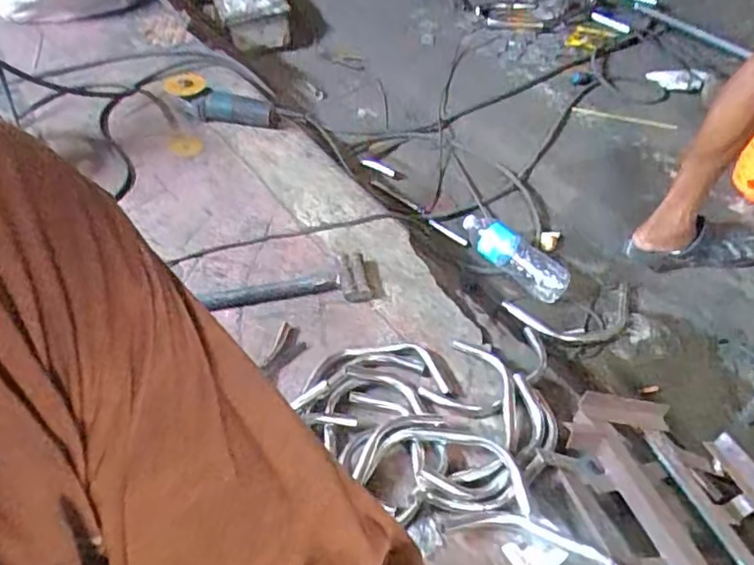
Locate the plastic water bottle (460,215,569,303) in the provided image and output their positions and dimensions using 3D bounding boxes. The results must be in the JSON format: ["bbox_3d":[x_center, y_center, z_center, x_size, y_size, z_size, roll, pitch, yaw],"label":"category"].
[{"bbox_3d":[0.290,-0.064,1.314,0.259,0.094,0.082,33,54,29],"label":"plastic water bottle"}]

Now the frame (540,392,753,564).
[{"bbox_3d":[0.388,0.271,0.781,0.265,0.077,0.323,-15,46,-15],"label":"frame"}]

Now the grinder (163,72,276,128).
[{"bbox_3d":[-0.379,-0.419,1.446,0.291,0.095,0.083,17,45,0],"label":"grinder"}]

